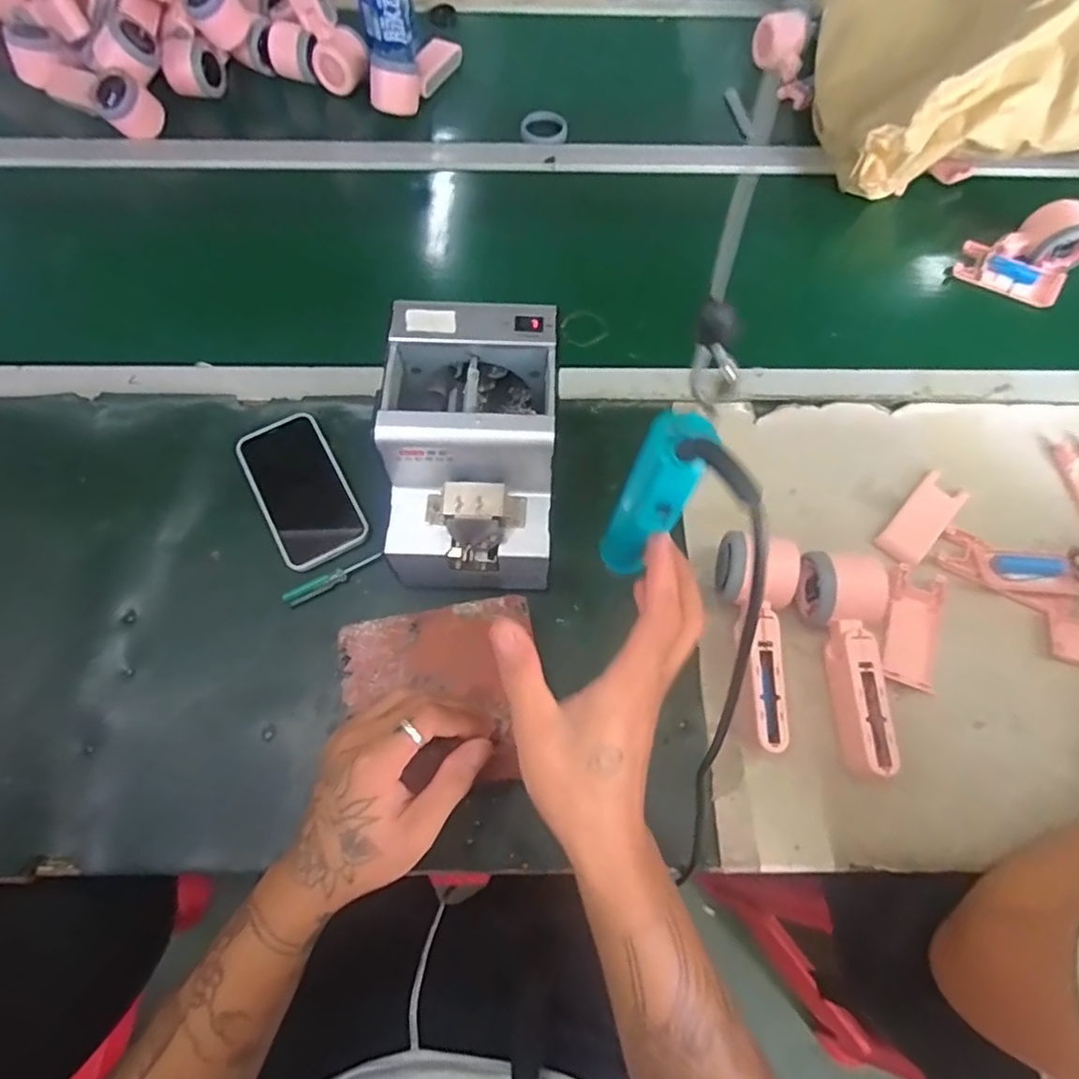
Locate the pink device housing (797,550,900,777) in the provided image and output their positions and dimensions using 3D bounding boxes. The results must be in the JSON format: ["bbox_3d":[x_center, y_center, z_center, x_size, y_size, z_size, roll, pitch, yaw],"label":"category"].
[{"bbox_3d":[0.235,0.090,0.469,0.061,0.048,0.162,9,67,4],"label":"pink device housing"}]

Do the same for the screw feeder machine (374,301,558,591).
[{"bbox_3d":[-0.051,-0.064,0.483,0.120,0.143,0.174,2,66,1],"label":"screw feeder machine"}]

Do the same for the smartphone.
[{"bbox_3d":[-0.215,-0.047,0.547,0.076,0.009,0.149,-28,69,-12],"label":"smartphone"}]

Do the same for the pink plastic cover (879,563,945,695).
[{"bbox_3d":[0.309,0.072,0.502,0.044,0.009,0.100,19,68,8],"label":"pink plastic cover"}]

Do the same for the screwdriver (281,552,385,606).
[{"bbox_3d":[-0.175,0.032,0.513,0.084,0.008,0.013,-30,70,-12],"label":"screwdriver"}]

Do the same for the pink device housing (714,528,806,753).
[{"bbox_3d":[0.164,0.076,0.471,0.062,0.055,0.162,9,67,4],"label":"pink device housing"}]

